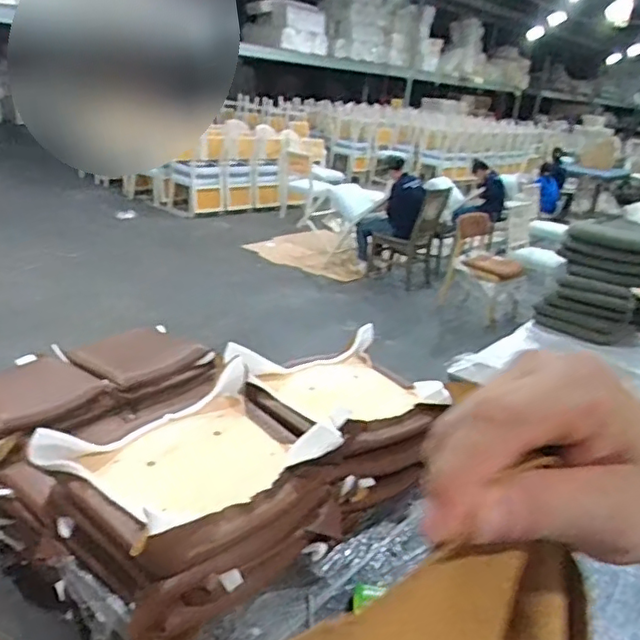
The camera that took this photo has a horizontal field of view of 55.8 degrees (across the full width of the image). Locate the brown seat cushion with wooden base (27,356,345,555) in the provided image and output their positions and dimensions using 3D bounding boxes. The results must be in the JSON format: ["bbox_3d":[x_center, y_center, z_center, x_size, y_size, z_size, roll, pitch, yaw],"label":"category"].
[{"bbox_3d":[-0.243,0.279,1.296,0.551,0.117,0.391,-18,31,-42],"label":"brown seat cushion with wooden base"}]

